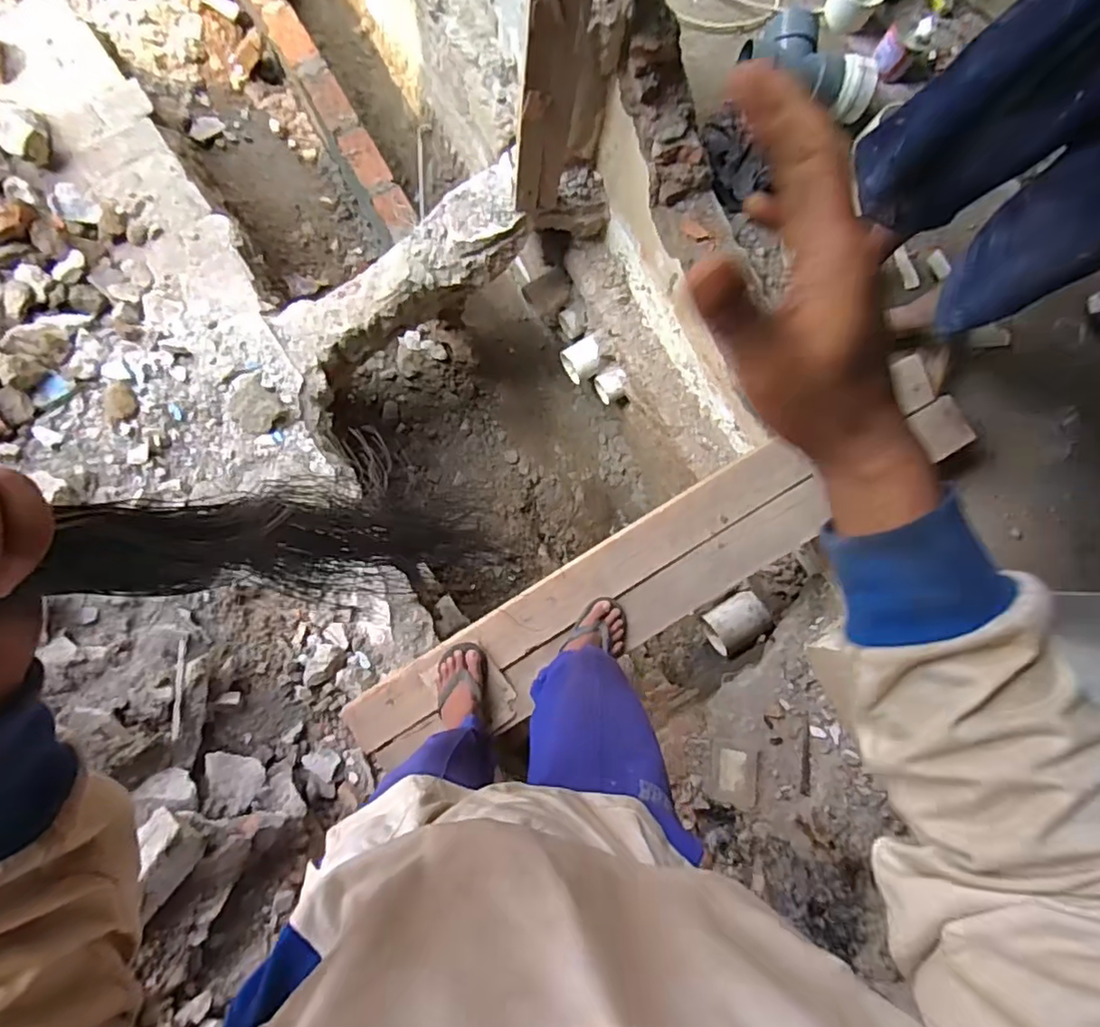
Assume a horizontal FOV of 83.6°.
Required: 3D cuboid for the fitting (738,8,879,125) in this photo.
[{"bbox_3d":[0.614,-1.056,1.469,0.321,0.109,0.186,21,83,-3],"label":"fitting"}]

